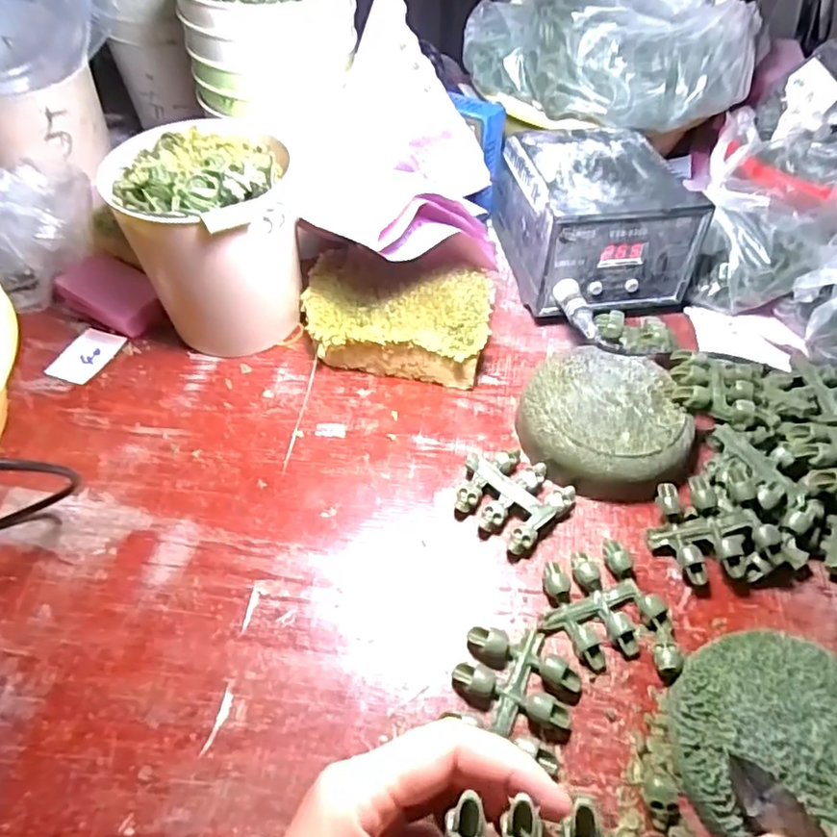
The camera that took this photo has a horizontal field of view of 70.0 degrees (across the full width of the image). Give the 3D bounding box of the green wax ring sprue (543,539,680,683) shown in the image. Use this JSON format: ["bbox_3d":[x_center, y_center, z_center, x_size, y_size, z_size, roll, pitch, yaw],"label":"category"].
[{"bbox_3d":[0.098,0.105,0.314,0.060,0.012,0.070,-18,55,-14],"label":"green wax ring sprue"}]

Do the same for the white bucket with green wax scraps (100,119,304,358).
[{"bbox_3d":[-0.135,-0.119,0.409,0.100,0.128,0.110,0,53,-1],"label":"white bucket with green wax scraps"}]

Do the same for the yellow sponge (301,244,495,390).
[{"bbox_3d":[-0.017,-0.077,0.433,0.136,0.043,0.092,8,53,5],"label":"yellow sponge"}]

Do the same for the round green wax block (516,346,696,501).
[{"bbox_3d":[0.117,0.003,0.378,0.106,0.035,0.092,10,53,6],"label":"round green wax block"}]

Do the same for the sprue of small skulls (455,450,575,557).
[{"bbox_3d":[0.056,0.045,0.358,0.054,0.015,0.060,-37,62,-25],"label":"sprue of small skulls"}]

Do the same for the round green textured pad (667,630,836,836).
[{"bbox_3d":[0.171,0.147,0.274,0.100,0.024,0.090,11,54,8],"label":"round green textured pad"}]

